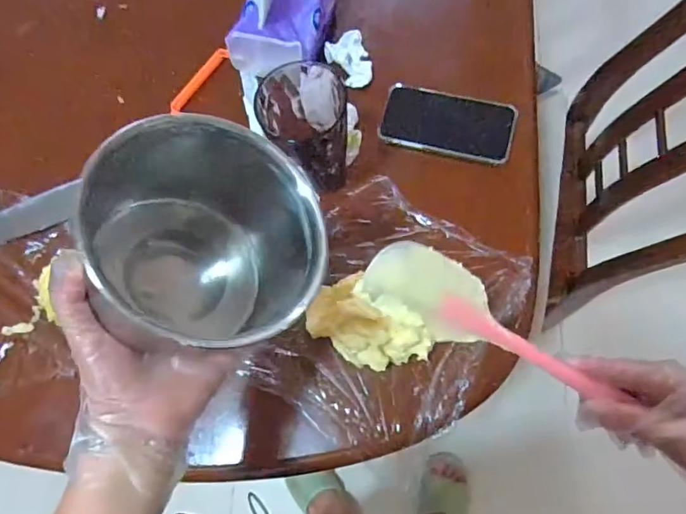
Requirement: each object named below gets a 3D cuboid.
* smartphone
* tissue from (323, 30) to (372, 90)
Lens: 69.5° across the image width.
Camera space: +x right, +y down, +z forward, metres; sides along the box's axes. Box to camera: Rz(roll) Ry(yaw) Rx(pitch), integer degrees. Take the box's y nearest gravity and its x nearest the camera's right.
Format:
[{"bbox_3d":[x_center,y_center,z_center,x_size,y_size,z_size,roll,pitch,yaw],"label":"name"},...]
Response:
[{"bbox_3d":[0.122,-0.157,0.581,0.152,0.012,0.073,14,84,11],"label":"smartphone"},{"bbox_3d":[0.013,-0.240,0.602,0.047,0.026,0.062,-35,71,-12],"label":"tissue"}]

